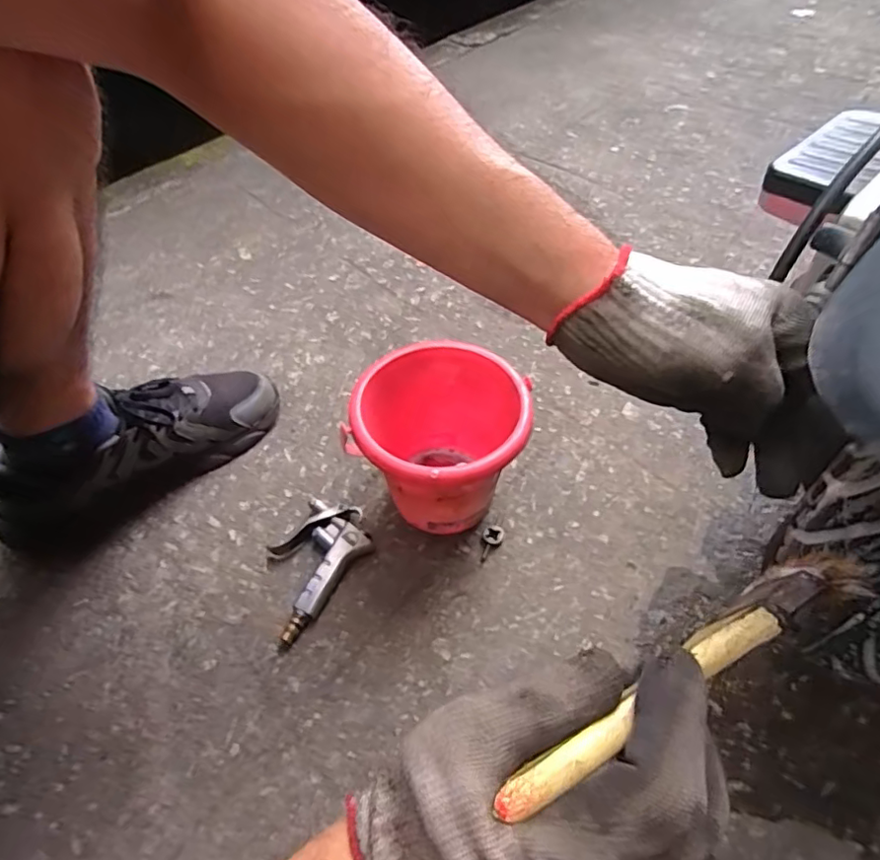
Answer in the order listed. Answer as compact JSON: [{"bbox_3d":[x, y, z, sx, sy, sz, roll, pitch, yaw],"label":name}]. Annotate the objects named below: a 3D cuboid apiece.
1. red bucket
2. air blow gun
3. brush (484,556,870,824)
[{"bbox_3d":[0.003,0.018,0.524,0.140,0.136,0.152,0,50,1],"label":"red bucket"},{"bbox_3d":[-0.121,0.119,0.522,0.078,0.020,0.126,24,54,20],"label":"air blow gun"},{"bbox_3d":[0.093,0.087,0.211,0.166,0.016,0.020,-24,53,-20],"label":"brush"}]

